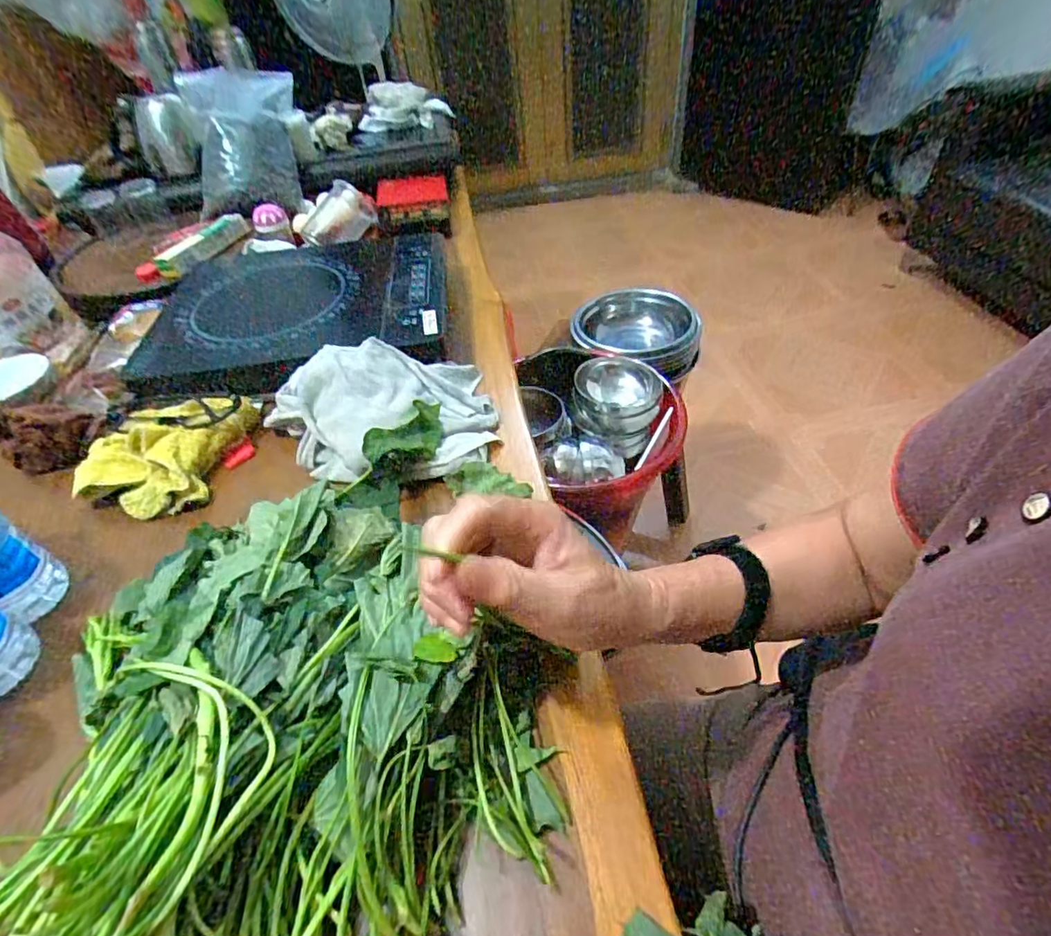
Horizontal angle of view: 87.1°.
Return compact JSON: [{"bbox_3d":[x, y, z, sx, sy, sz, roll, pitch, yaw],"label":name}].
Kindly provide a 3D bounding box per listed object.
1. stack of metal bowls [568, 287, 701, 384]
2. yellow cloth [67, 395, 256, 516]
[{"bbox_3d":[0.193,-0.240,0.998,0.208,0.083,0.209,-8,46,-2],"label":"stack of metal bowls"},{"bbox_3d":[-0.358,-0.025,0.552,0.134,0.042,0.148,5,47,11],"label":"yellow cloth"}]

